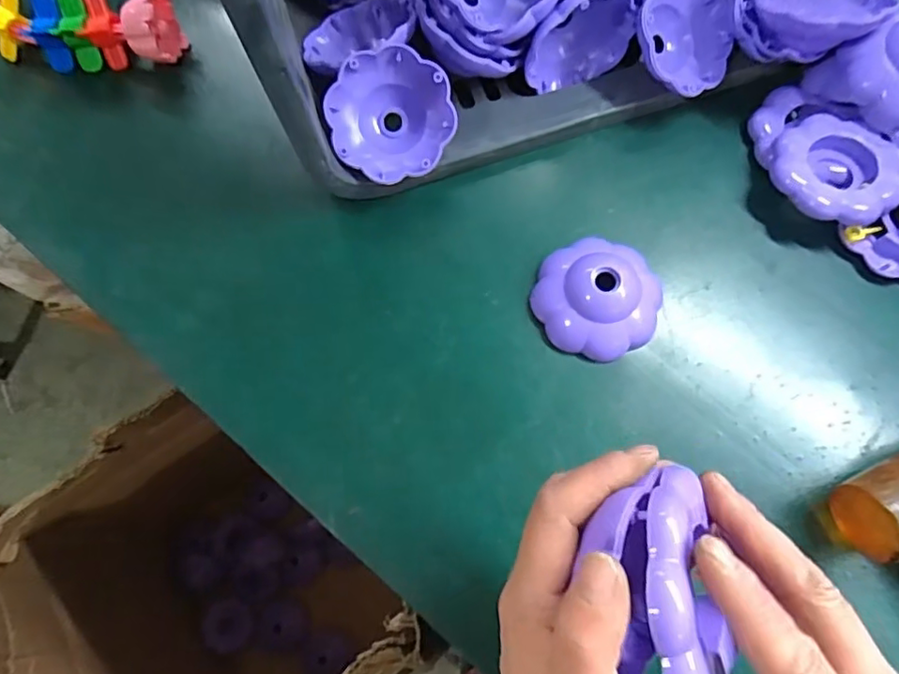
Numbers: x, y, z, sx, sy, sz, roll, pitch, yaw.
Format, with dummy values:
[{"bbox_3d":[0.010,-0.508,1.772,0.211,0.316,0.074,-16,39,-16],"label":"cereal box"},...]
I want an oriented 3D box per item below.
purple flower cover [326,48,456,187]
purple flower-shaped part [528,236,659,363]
[{"bbox_3d":[-0.042,-0.152,0.410,0.086,0.040,0.086,-16,105,-11],"label":"purple flower cover"},{"bbox_3d":[0.101,-0.028,0.392,0.080,0.031,0.079,-1,72,2],"label":"purple flower-shaped part"}]

